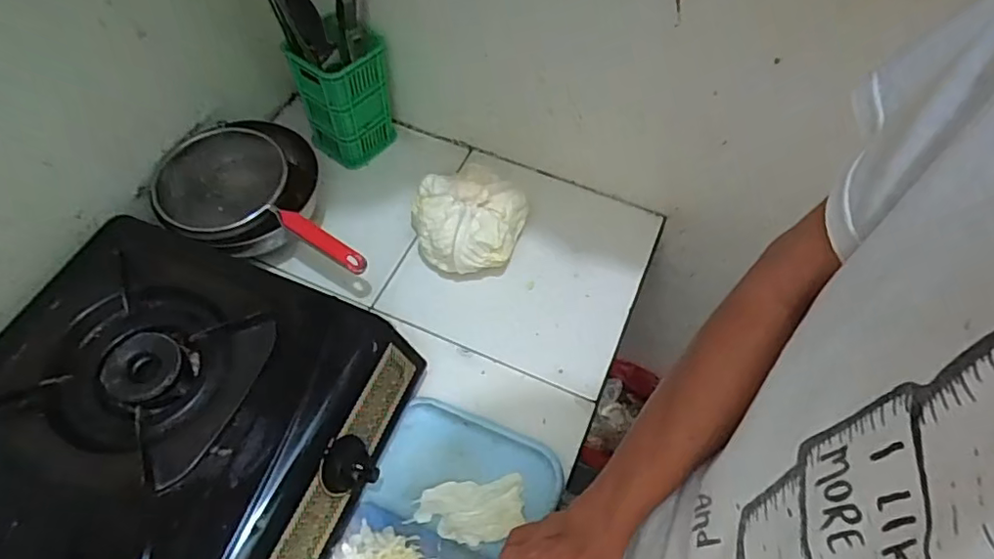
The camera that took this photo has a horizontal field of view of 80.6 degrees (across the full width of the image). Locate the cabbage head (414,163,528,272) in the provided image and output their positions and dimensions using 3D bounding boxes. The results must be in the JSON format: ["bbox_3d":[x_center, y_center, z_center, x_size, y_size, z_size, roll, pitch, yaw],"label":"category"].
[{"bbox_3d":[-0.039,-0.074,0.760,0.143,0.093,0.131,37,65,18],"label":"cabbage head"}]

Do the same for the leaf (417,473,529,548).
[{"bbox_3d":[-0.026,0.238,0.605,0.108,0.012,0.063,-6,59,-5],"label":"leaf"}]

